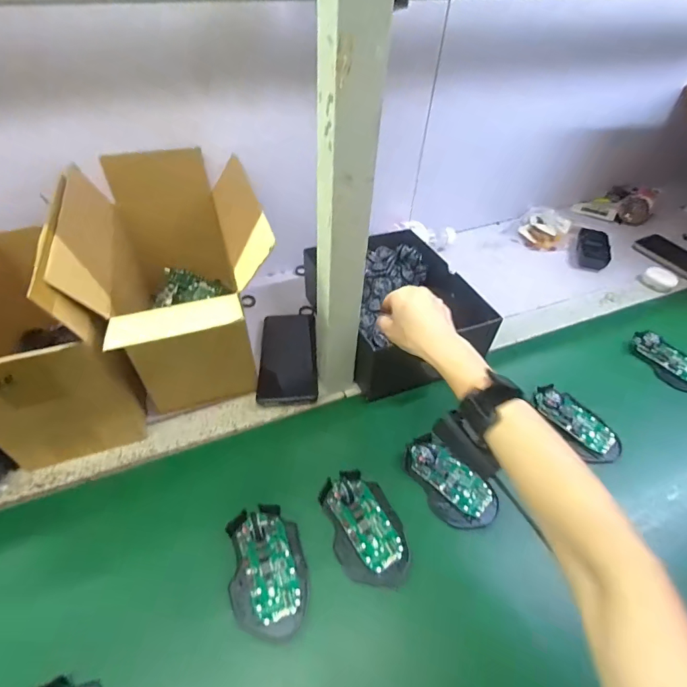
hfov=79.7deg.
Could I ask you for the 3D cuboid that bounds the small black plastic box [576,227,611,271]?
[{"bbox_3d":[0.492,-0.188,0.809,0.057,0.016,0.109,16,50,11],"label":"small black plastic box"}]

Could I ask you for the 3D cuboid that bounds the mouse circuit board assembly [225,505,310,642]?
[{"bbox_3d":[-0.073,0.217,0.399,0.071,0.029,0.113,-7,50,-9],"label":"mouse circuit board assembly"}]

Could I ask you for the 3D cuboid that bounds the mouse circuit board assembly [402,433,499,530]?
[{"bbox_3d":[0.116,0.154,0.458,0.066,0.020,0.111,-40,64,-23],"label":"mouse circuit board assembly"}]

